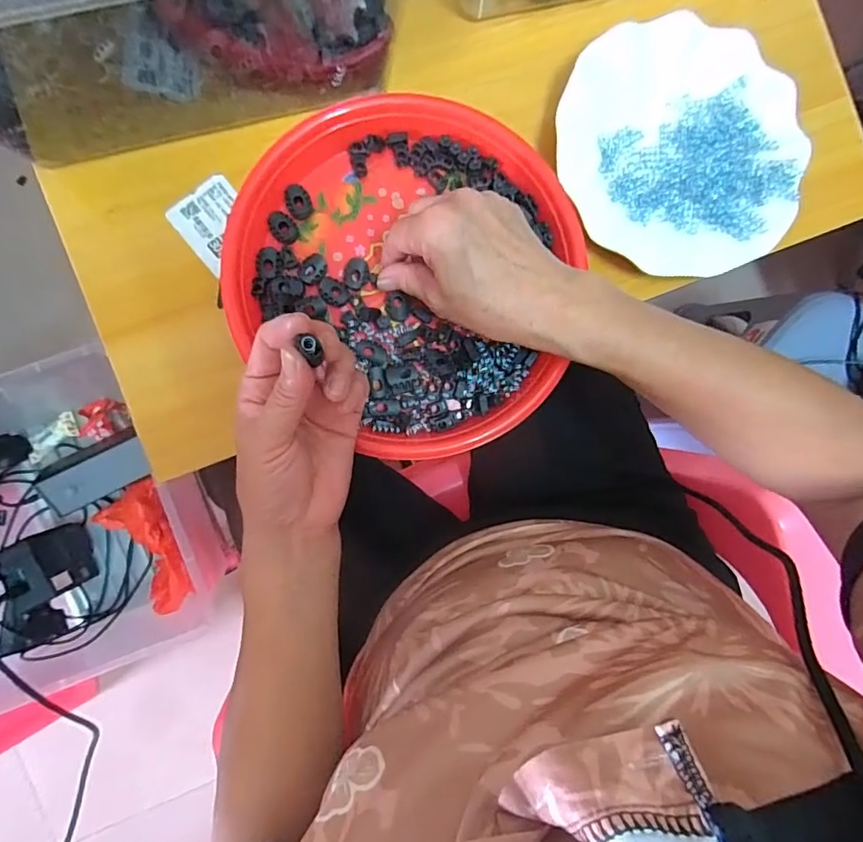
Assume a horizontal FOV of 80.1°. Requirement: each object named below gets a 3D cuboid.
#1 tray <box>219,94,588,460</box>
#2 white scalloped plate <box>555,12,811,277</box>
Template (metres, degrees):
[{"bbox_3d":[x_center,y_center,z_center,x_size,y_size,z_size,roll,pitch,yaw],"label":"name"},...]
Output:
[{"bbox_3d":[-0.010,-0.103,0.358,0.239,0.027,0.221,0,90,-6],"label":"tray"},{"bbox_3d":[0.180,-0.199,0.375,0.177,0.024,0.171,0,90,-6],"label":"white scalloped plate"}]

